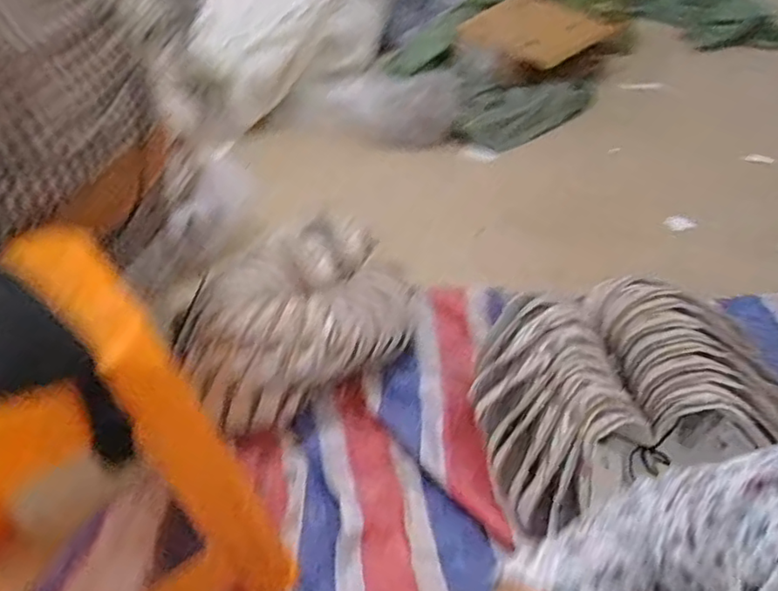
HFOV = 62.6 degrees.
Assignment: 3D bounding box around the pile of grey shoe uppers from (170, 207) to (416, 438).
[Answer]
[{"bbox_3d":[-0.154,0.018,1.133,0.313,0.156,0.422,28,51,32],"label":"pile of grey shoe uppers"}]

